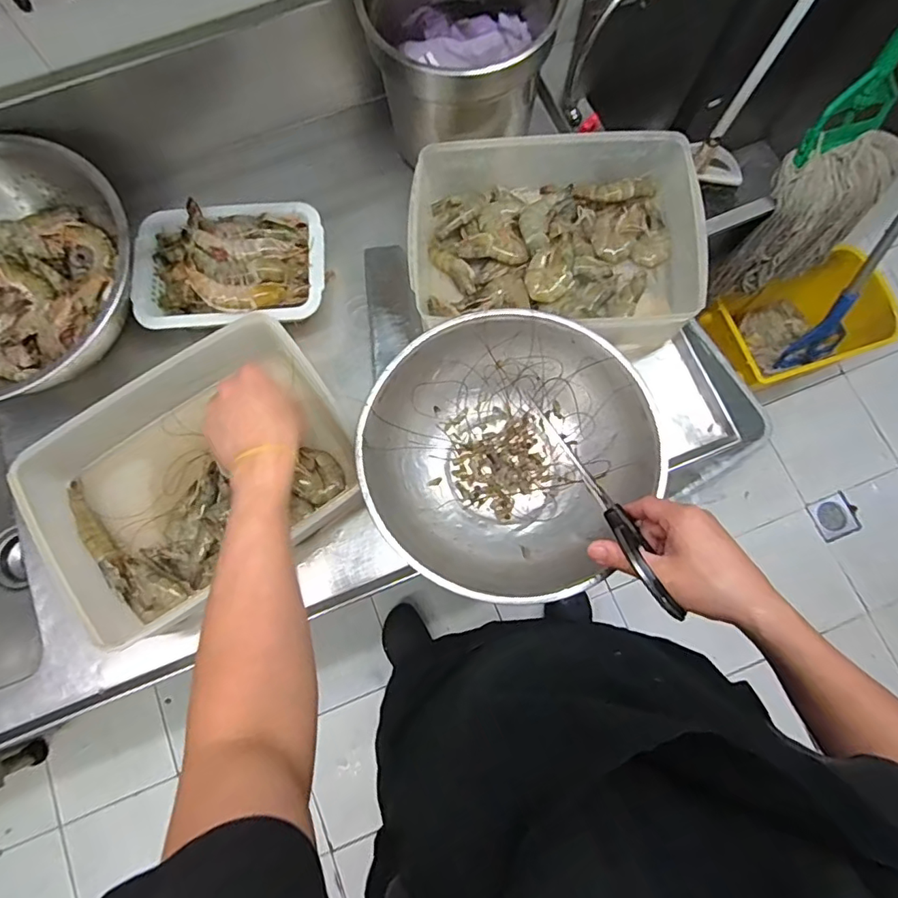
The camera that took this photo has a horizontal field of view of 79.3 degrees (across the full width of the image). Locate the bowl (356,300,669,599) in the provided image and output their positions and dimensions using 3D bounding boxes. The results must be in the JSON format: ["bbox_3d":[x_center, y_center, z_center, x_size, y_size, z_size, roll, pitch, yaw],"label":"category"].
[{"bbox_3d":[0.062,0.008,0.622,0.298,0.121,0.296,0,77,1],"label":"bowl"}]

